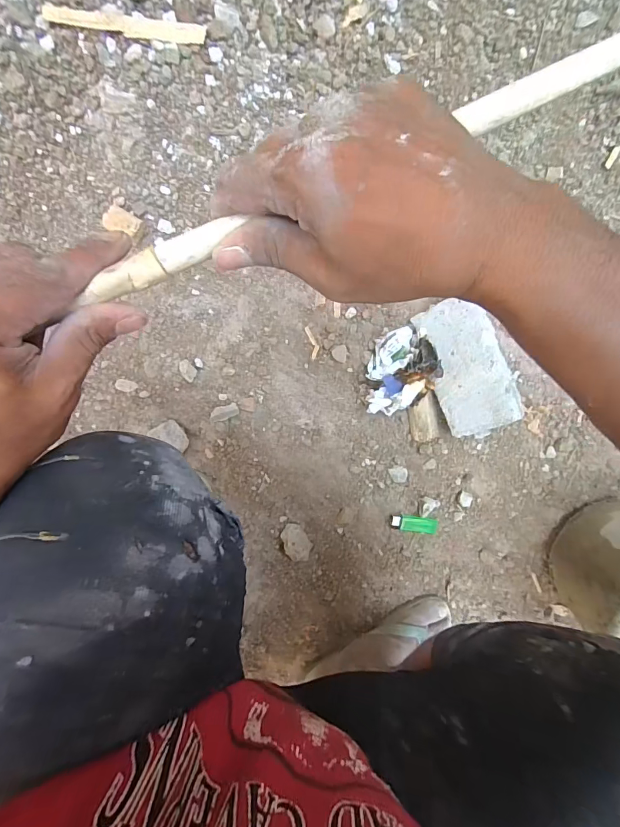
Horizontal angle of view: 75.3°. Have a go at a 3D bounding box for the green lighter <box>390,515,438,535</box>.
[{"bbox_3d":[0.169,0.179,0.645,0.079,0.014,0.027,12,95,-7],"label":"green lighter"}]

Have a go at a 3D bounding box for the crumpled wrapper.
[{"bbox_3d":[0.132,-0.064,0.601,0.125,0.054,0.111,-27,98,-2],"label":"crumpled wrapper"}]

